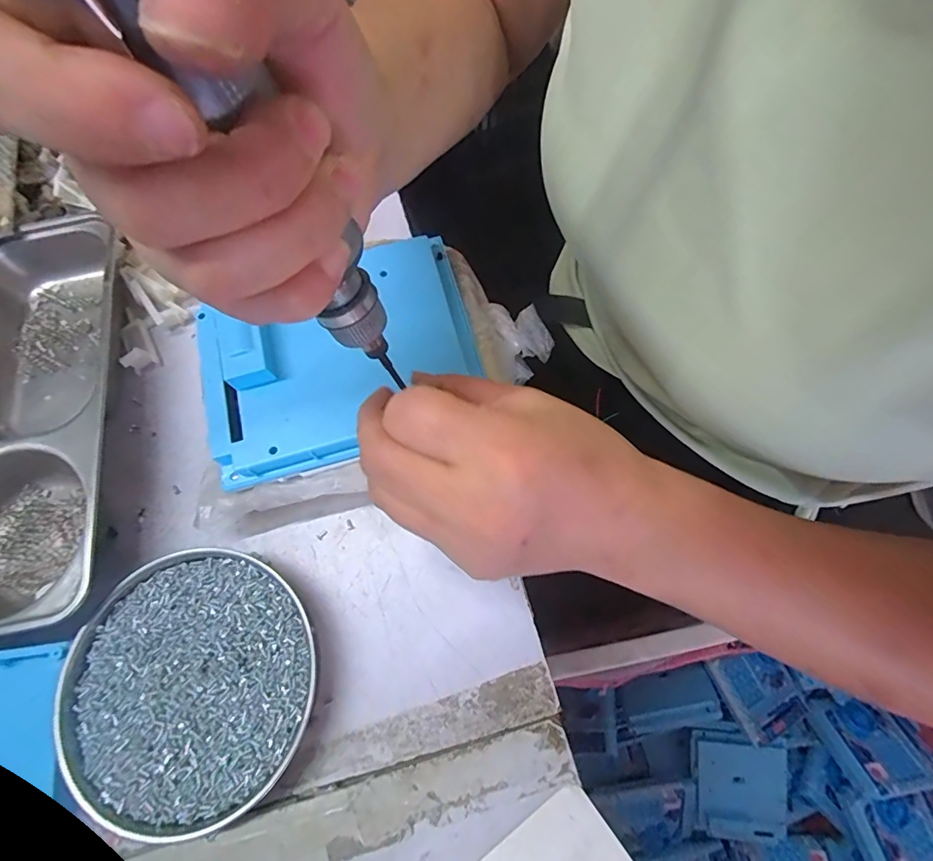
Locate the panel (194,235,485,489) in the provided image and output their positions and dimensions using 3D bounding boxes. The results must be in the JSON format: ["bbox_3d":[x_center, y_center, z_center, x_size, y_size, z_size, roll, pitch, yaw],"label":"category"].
[{"bbox_3d":[-0.076,-0.045,0.284,0.159,0.029,0.112,-18,71,-7],"label":"panel"}]

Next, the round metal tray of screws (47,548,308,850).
[{"bbox_3d":[-0.151,0.139,0.266,0.130,0.021,0.132,-1,71,2],"label":"round metal tray of screws"}]

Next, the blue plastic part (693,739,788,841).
[{"bbox_3d":[0.410,0.536,0.720,0.128,0.027,0.122,2,71,3],"label":"blue plastic part"}]

